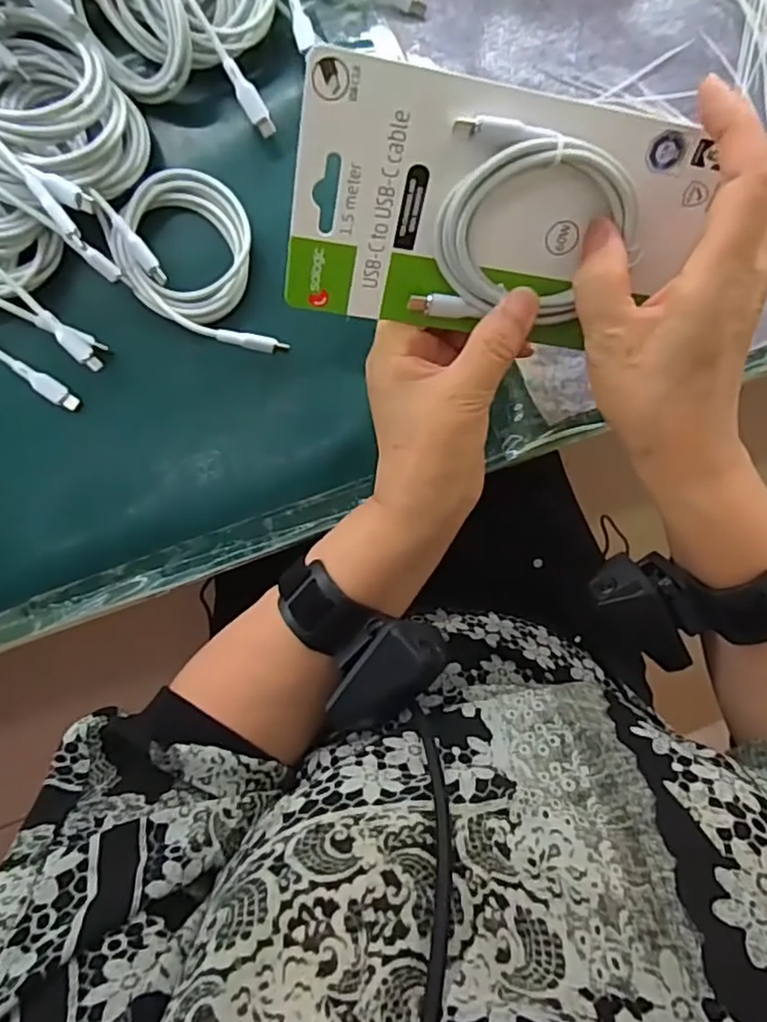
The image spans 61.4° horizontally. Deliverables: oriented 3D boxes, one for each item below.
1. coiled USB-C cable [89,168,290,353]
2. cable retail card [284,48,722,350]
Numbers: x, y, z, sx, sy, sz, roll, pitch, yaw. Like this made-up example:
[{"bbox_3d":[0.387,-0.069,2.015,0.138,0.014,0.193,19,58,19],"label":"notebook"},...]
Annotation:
[{"bbox_3d":[-0.105,-0.136,0.363,0.075,0.028,0.117,-31,90,1],"label":"coiled USB-C cable"},{"bbox_3d":[0.049,-0.122,0.277,0.172,0.016,0.099,5,133,-9],"label":"cable retail card"}]

